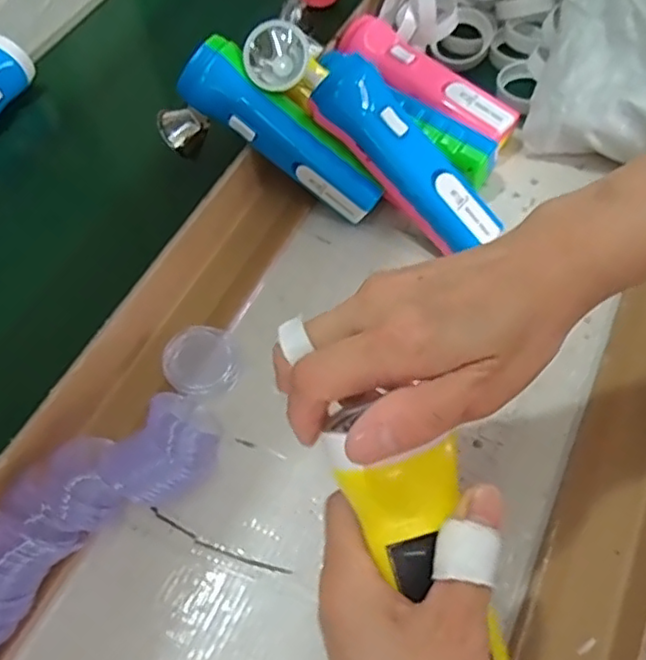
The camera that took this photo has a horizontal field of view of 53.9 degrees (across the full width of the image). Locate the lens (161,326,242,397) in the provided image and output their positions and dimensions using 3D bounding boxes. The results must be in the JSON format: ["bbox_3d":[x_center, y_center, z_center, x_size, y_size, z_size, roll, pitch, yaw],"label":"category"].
[{"bbox_3d":[-0.078,0.021,0.413,0.047,0.023,0.040,-20,58,-8],"label":"lens"}]

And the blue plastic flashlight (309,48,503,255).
[{"bbox_3d":[0.053,-0.119,0.434,0.158,0.036,0.043,47,69,-4],"label":"blue plastic flashlight"}]

